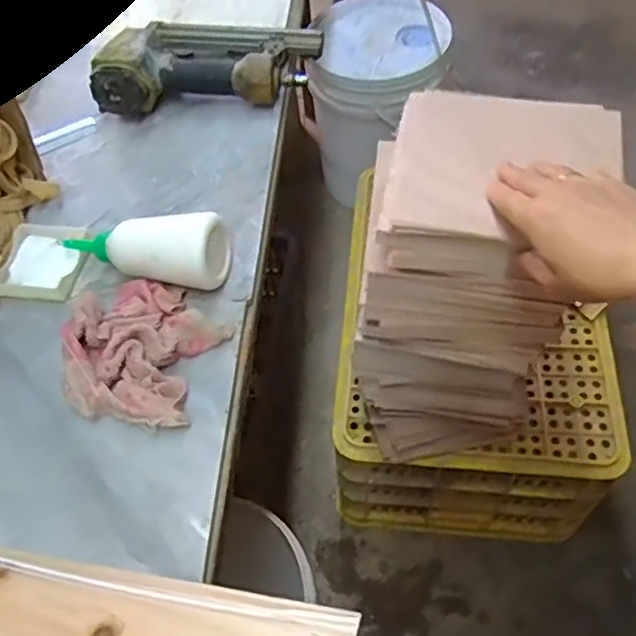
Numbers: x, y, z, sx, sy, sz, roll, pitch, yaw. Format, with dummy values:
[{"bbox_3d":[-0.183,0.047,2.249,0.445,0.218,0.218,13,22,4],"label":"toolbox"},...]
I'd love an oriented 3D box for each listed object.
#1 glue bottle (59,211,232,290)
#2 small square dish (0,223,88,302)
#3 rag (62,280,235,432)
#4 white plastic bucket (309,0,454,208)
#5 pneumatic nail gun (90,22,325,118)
[{"bbox_3d":[-0.157,-0.063,0.554,0.156,0.060,0.049,9,57,10],"label":"glue bottle"},{"bbox_3d":[-0.255,-0.053,0.581,0.078,0.018,0.077,8,57,9],"label":"small square dish"},{"bbox_3d":[-0.143,0.022,0.509,0.116,0.033,0.126,8,57,10],"label":"rag"},{"bbox_3d":[0.119,-0.485,1.385,0.289,0.317,0.291,-35,60,-18],"label":"white plastic bucket"},{"bbox_3d":[-0.119,-0.292,0.708,0.243,0.067,0.132,-2,56,3],"label":"pneumatic nail gun"}]

